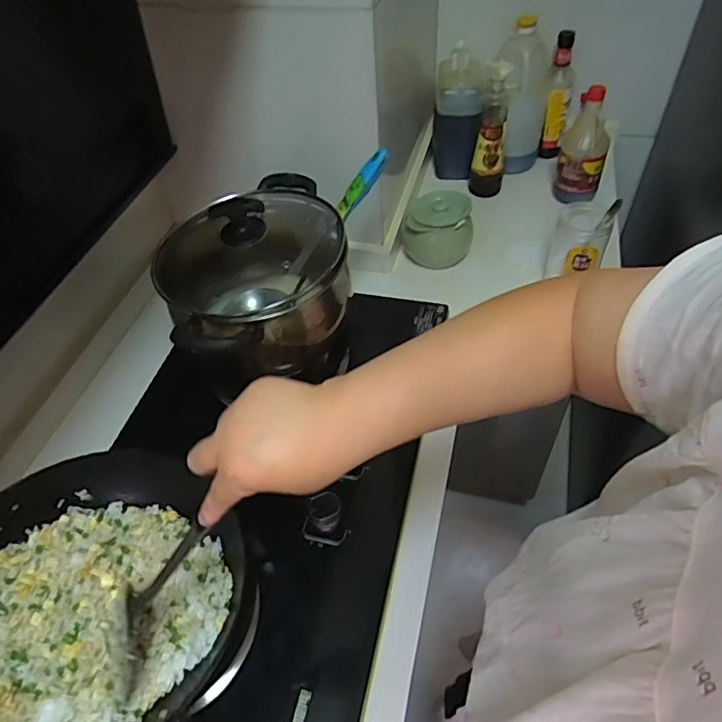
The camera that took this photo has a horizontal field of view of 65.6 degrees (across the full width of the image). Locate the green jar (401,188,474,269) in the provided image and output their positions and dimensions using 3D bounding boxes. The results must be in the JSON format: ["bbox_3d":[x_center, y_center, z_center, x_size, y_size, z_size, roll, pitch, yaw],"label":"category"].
[{"bbox_3d":[0.135,-0.233,1.014,0.117,0.110,0.113,-3,49,3],"label":"green jar"}]

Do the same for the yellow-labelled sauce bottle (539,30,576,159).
[{"bbox_3d":[0.396,-0.523,1.118,0.044,0.240,0.055,19,53,20],"label":"yellow-labelled sauce bottle"}]

